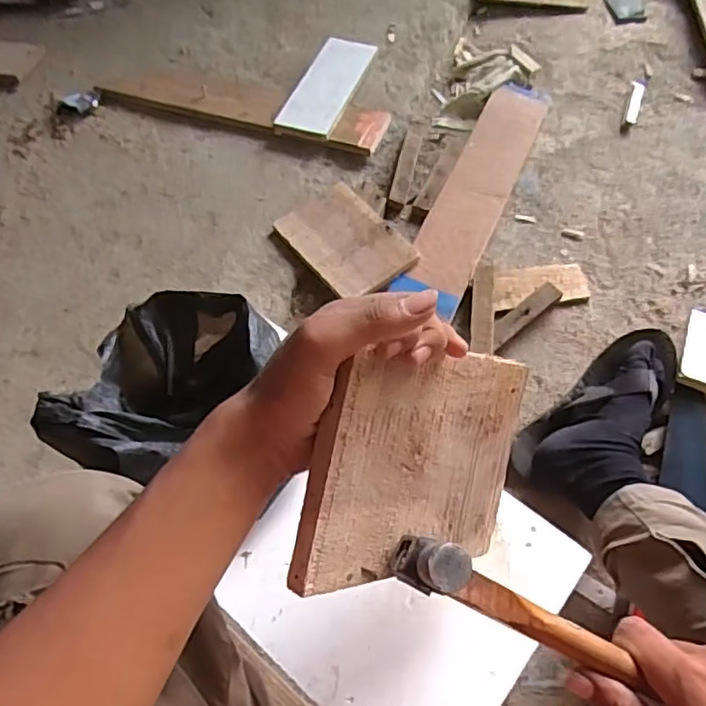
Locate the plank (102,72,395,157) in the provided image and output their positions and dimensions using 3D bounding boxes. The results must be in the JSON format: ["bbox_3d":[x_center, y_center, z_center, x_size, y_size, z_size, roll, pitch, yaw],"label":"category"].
[{"bbox_3d":[-0.205,-0.464,1.129,0.547,0.034,0.117,17,63,12],"label":"plank"}]

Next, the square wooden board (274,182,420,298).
[{"bbox_3d":[-0.013,-0.173,0.956,0.136,0.020,0.204,-35,63,-16],"label":"square wooden board"}]

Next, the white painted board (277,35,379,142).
[{"bbox_3d":[-0.045,-0.493,1.120,0.105,0.014,0.257,17,64,12],"label":"white painted board"}]

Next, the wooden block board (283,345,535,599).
[{"bbox_3d":[0.049,0.067,0.381,0.010,0.193,0.137,12,91,42],"label":"wooden block board"}]

